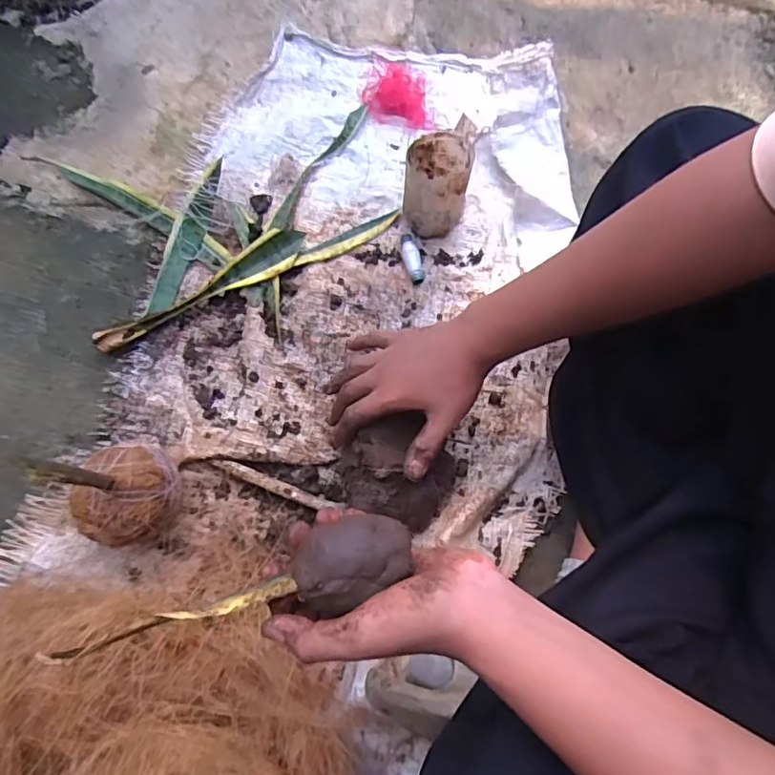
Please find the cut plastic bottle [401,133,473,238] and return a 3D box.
[{"bbox_3d":[0.053,-0.215,0.620,0.066,0.095,0.065,0,71,0],"label":"cut plastic bottle"}]

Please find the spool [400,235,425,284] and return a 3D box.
[{"bbox_3d":[0.027,-0.147,0.636,0.017,0.016,0.062,-11,72,-4],"label":"spool"}]

